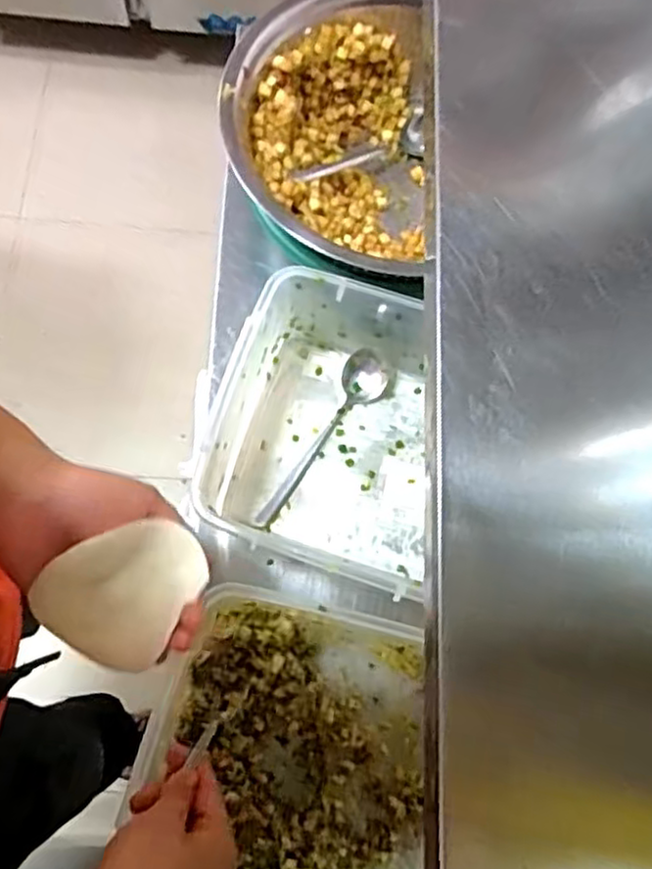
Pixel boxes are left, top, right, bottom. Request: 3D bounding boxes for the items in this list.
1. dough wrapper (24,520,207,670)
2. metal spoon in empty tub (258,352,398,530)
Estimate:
[{"bbox_3d":[-0.126,0.094,0.412,0.079,0.015,0.091,31,88,-19],"label":"dough wrapper"},{"bbox_3d":[0.005,0.008,0.648,0.049,0.026,0.197,28,78,6],"label":"metal spoon in empty tub"}]

